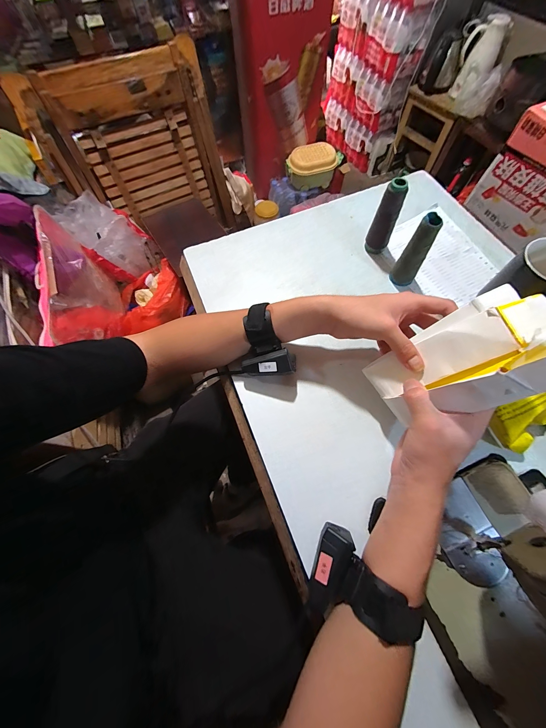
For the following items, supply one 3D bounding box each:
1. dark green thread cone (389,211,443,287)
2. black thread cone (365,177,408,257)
[{"bbox_3d":[0.210,-0.163,0.395,0.034,0.108,0.032,30,70,13],"label":"dark green thread cone"},{"bbox_3d":[0.182,-0.230,0.426,0.032,0.113,0.030,25,69,12],"label":"black thread cone"}]

